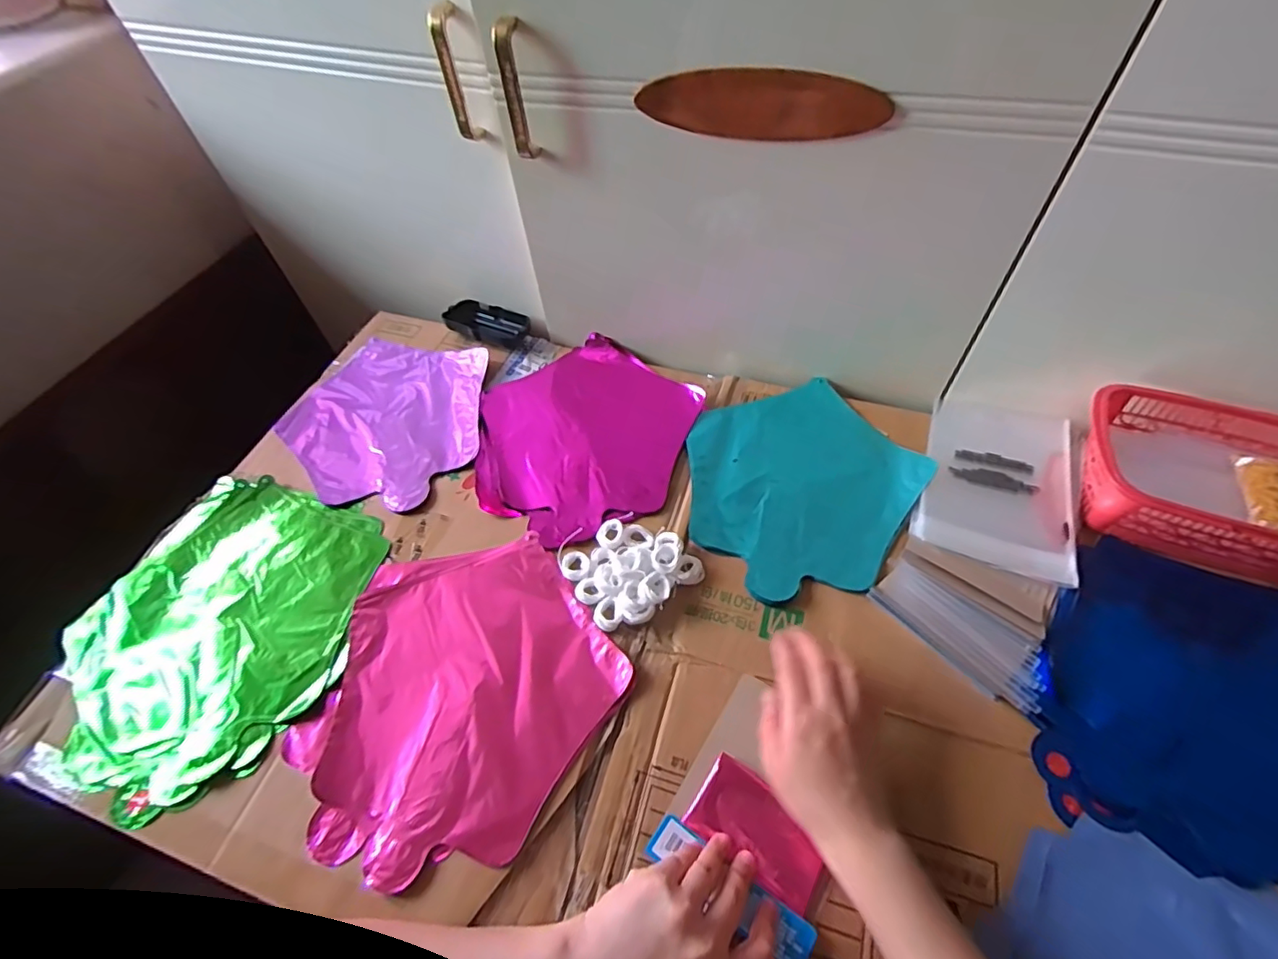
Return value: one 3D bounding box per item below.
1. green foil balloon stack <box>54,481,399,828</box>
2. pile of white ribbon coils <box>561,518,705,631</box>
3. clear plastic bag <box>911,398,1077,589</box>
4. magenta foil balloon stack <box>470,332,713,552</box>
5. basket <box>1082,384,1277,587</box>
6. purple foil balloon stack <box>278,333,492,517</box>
[{"bbox_3d":[-0.366,0.124,0.500,0.242,0.027,0.266,15,57,14],"label":"green foil balloon stack"},{"bbox_3d":[-0.008,0.074,0.504,0.100,0.019,0.094,-34,60,-19],"label":"pile of white ribbon coils"},{"bbox_3d":[0.343,-0.008,0.545,0.128,0.010,0.204,18,58,16],"label":"clear plastic bag"},{"bbox_3d":[-0.062,-0.051,0.605,0.223,0.011,0.240,26,60,20],"label":"magenta foil balloon stack"},{"bbox_3d":[0.495,0.003,0.494,0.210,0.068,0.142,17,58,15],"label":"basket"},{"bbox_3d":[-0.275,-0.072,0.630,0.217,0.012,0.224,6,54,7],"label":"purple foil balloon stack"}]

